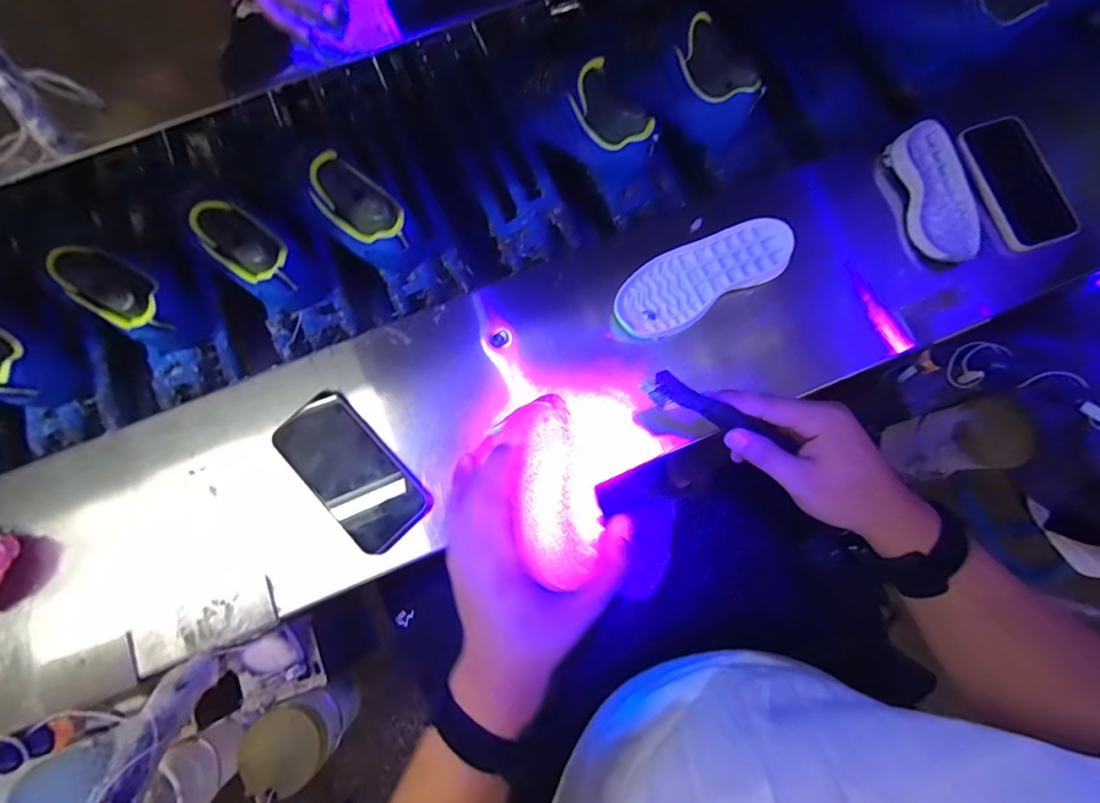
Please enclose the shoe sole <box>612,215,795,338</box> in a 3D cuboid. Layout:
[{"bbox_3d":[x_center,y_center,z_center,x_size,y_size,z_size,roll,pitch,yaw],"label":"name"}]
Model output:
[{"bbox_3d":[0.157,-0.132,0.520,0.194,0.020,0.077,-29,78,-5],"label":"shoe sole"}]

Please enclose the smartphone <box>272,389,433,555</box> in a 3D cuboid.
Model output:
[{"bbox_3d":[-0.195,0.065,0.488,0.077,0.015,0.164,-40,79,-20],"label":"smartphone"}]

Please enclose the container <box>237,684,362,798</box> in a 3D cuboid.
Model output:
[{"bbox_3d":[-0.252,0.336,0.512,0.067,0.111,0.071,-31,79,-6],"label":"container"}]

